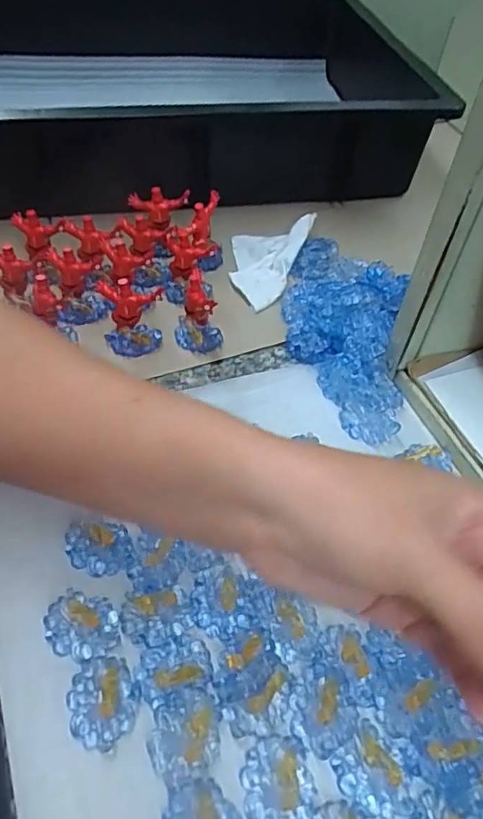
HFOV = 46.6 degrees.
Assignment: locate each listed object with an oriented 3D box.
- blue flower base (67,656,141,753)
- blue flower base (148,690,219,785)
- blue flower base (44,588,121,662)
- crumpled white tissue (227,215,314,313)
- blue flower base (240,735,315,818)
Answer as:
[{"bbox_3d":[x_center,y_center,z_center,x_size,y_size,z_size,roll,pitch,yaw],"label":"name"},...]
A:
[{"bbox_3d":[-0.063,0.132,0.256,0.032,0.004,0.036,-26,57,-26],"label":"blue flower base"},{"bbox_3d":[-0.025,0.142,0.246,0.029,0.011,0.035,12,49,3],"label":"blue flower base"},{"bbox_3d":[-0.077,0.106,0.275,0.036,0.006,0.029,15,50,6],"label":"blue flower base"},{"bbox_3d":[0.016,-0.128,0.459,0.058,0.012,0.109,19,50,9],"label":"crumpled white tissue"},{"bbox_3d":[0.016,0.161,0.238,0.029,0.008,0.036,-8,51,-13],"label":"blue flower base"}]

